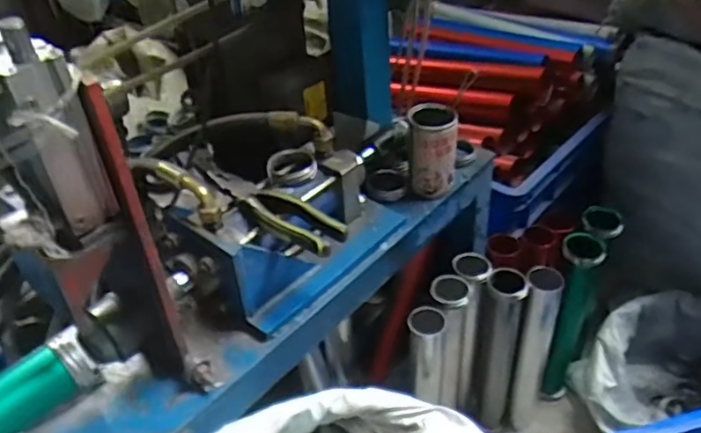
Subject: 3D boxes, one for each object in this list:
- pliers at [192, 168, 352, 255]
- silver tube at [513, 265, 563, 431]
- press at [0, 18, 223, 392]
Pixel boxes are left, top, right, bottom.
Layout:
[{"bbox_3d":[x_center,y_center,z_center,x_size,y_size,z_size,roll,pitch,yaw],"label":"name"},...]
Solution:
[{"bbox_3d":[-0.094,-0.008,0.674,0.203,0.025,0.047,24,47,29],"label":"pliers"},{"bbox_3d":[0.301,0.224,1.009,0.060,0.330,0.059,17,44,22],"label":"silver tube"},{"bbox_3d":[-0.210,0.023,0.515,0.104,0.351,0.102,-16,41,-15],"label":"press"}]

